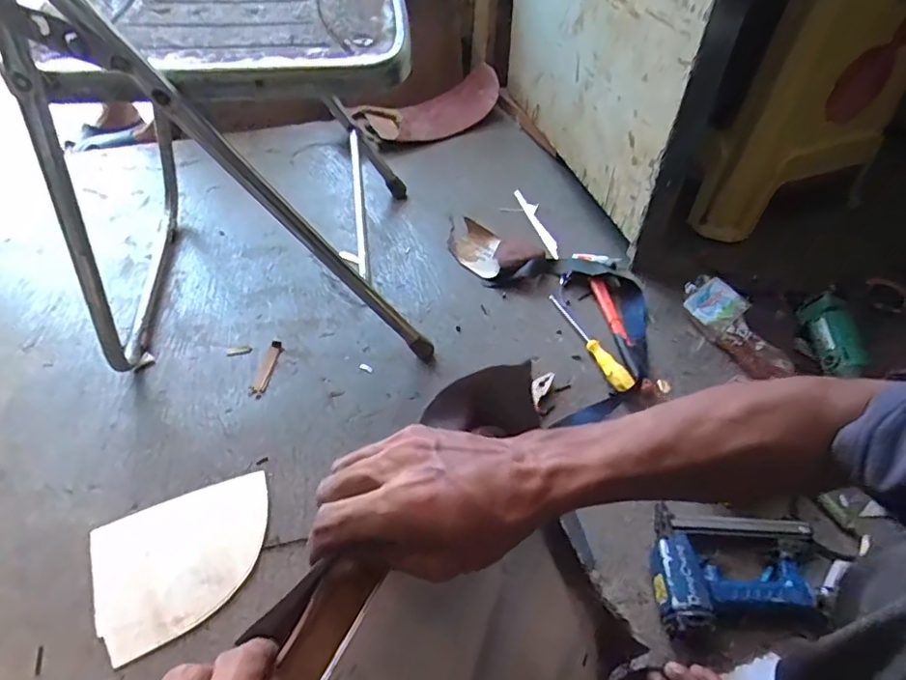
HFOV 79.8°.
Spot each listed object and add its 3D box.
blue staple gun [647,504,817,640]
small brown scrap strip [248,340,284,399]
[{"bbox_3d":[0.328,0.262,0.614,0.208,0.047,0.128,1,50,-2],"label":"blue staple gun"},{"bbox_3d":[-0.271,0.041,0.790,0.021,0.009,0.098,9,50,5],"label":"small brown scrap strip"}]

